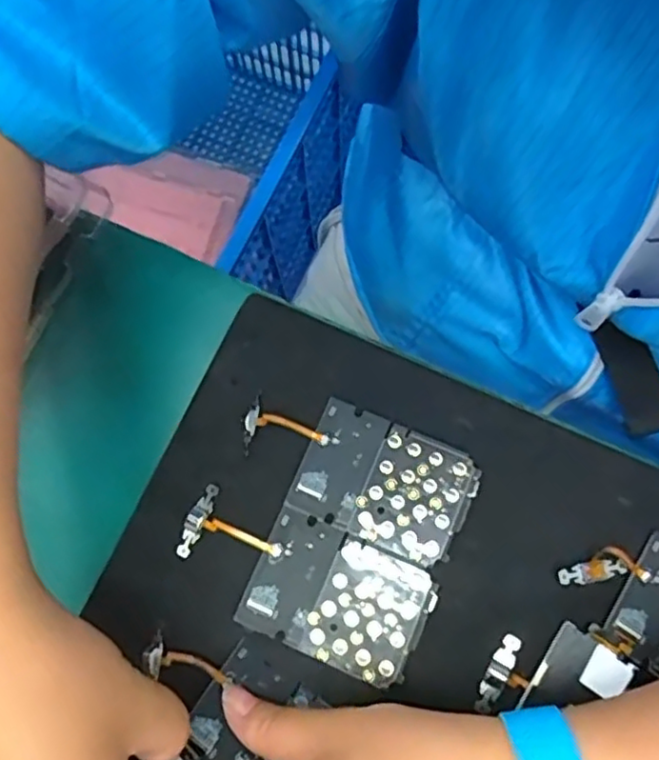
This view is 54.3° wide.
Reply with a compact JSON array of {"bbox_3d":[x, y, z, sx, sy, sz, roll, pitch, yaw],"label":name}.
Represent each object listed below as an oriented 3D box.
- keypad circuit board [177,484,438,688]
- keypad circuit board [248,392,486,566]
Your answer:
[{"bbox_3d":[-0.013,0.091,0.294,0.116,0.004,0.055,25,80,6],"label":"keypad circuit board"},{"bbox_3d":[0.012,0.042,0.305,0.110,0.006,0.055,23,80,6],"label":"keypad circuit board"}]

